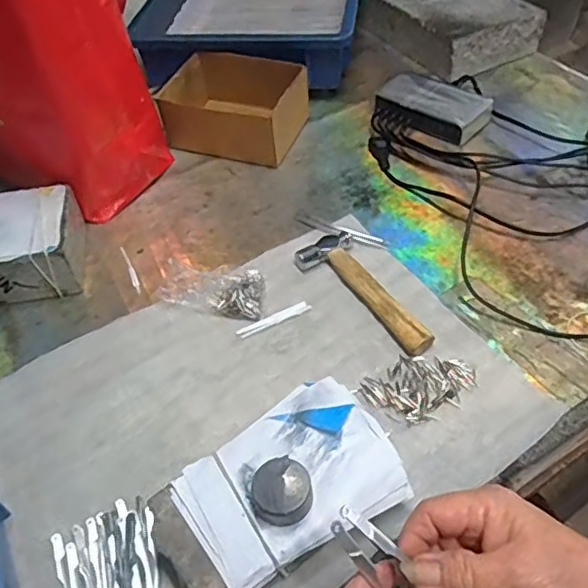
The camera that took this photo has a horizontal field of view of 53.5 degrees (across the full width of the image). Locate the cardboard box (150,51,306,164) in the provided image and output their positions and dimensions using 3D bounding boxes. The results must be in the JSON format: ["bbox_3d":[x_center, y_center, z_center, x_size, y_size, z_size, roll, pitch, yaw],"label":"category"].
[{"bbox_3d":[-0.067,-0.235,0.720,0.160,0.071,0.130,11,51,14],"label":"cardboard box"}]

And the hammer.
[{"bbox_3d":[0.065,0.001,0.544,0.054,0.021,0.155,-27,52,-17],"label":"hammer"}]

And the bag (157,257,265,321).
[{"bbox_3d":[-0.076,-0.012,0.556,0.092,0.037,0.056,4,50,9],"label":"bag"}]

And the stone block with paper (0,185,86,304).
[{"bbox_3d":[-0.293,-0.047,0.587,0.148,0.063,0.104,-12,50,-5],"label":"stone block with paper"}]

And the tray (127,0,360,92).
[{"bbox_3d":[-0.047,-0.447,0.881,0.286,0.077,0.423,1,50,6],"label":"tray"}]

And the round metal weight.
[{"bbox_3d":[-0.007,0.132,0.385,0.038,0.023,0.039,-2,49,3],"label":"round metal weight"}]

